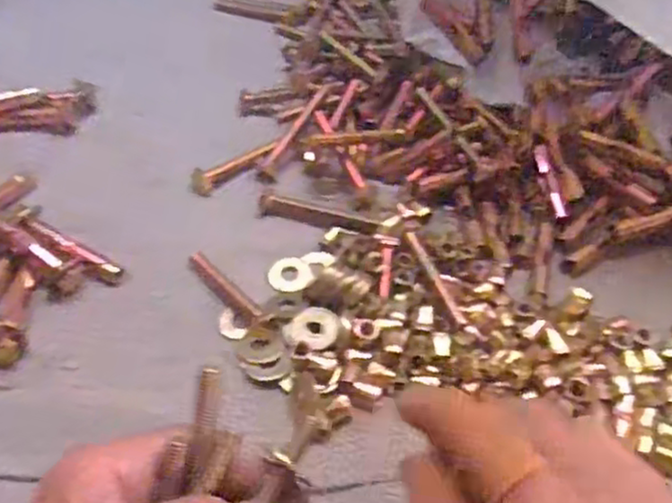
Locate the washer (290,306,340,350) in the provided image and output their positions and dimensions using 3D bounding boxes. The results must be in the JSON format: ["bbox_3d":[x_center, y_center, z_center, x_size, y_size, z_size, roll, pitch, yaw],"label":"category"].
[{"bbox_3d":[-0.009,0.033,0.314,0.020,0.004,0.021,0,48,-1],"label":"washer"}]

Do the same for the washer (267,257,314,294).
[{"bbox_3d":[-0.022,0.011,0.350,0.021,0.004,0.021,0,54,0],"label":"washer"}]

